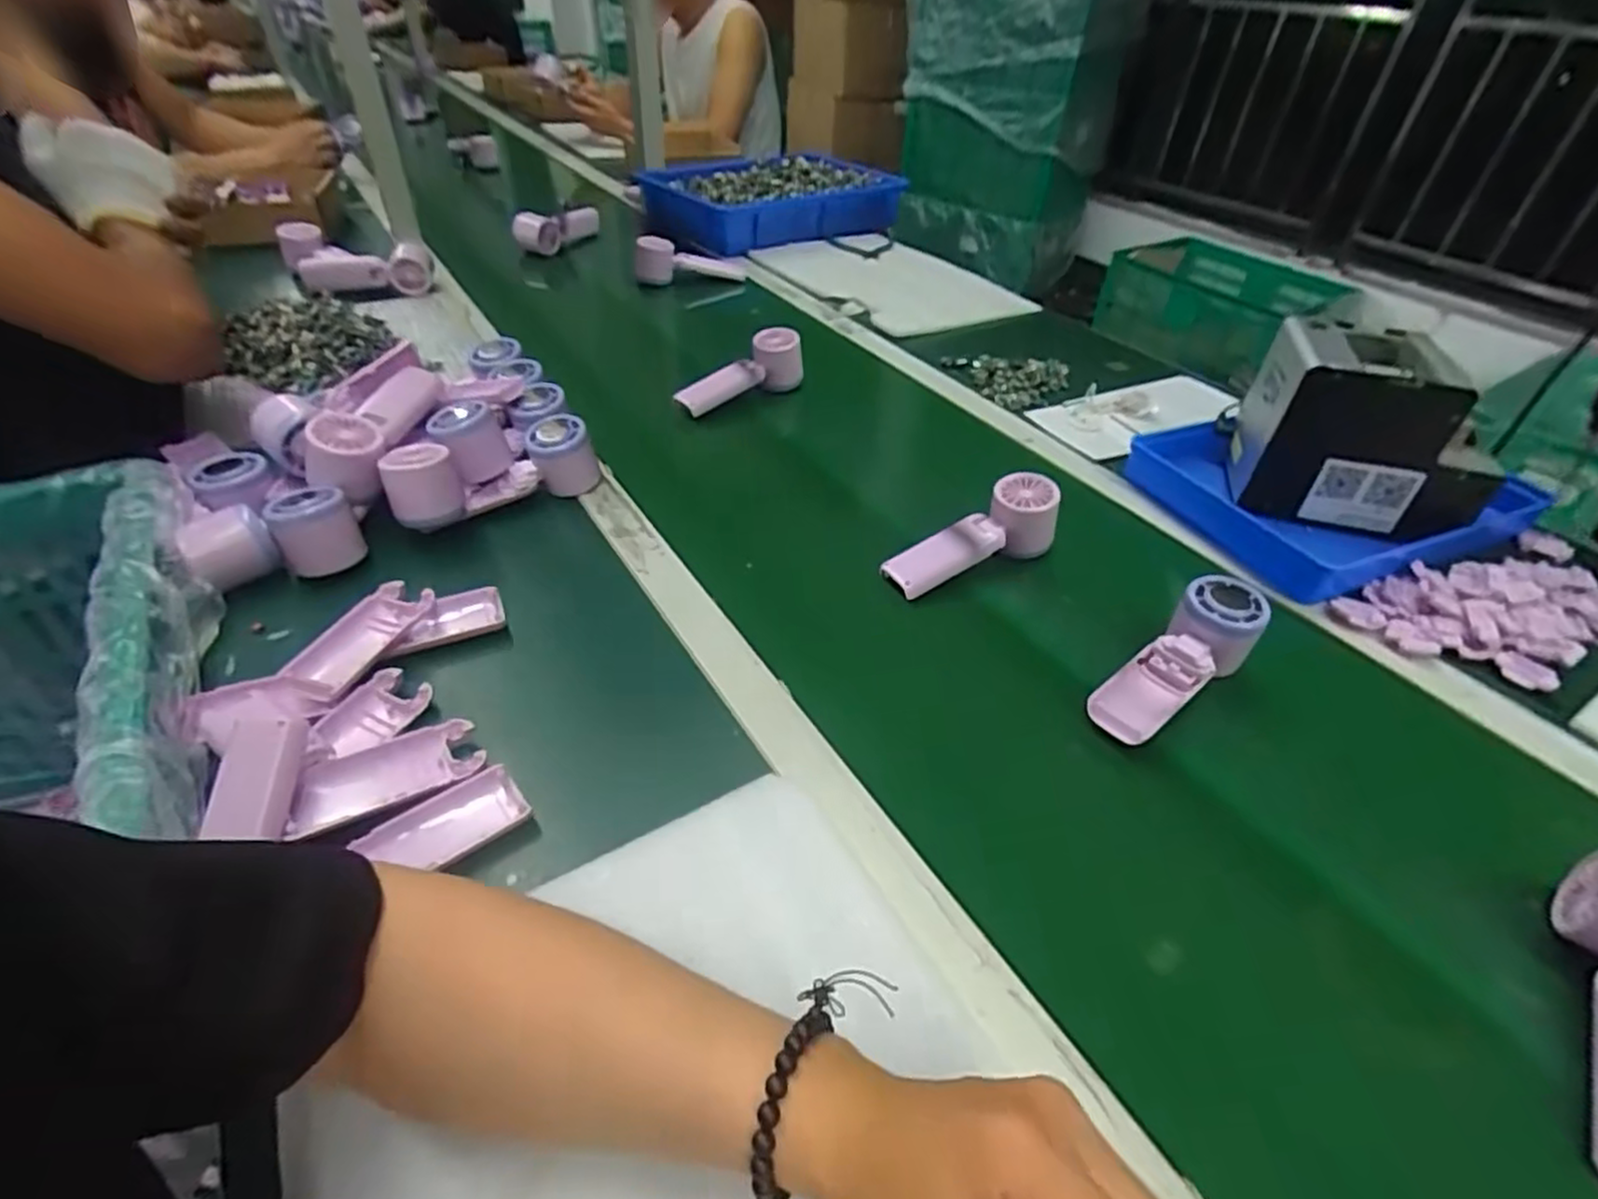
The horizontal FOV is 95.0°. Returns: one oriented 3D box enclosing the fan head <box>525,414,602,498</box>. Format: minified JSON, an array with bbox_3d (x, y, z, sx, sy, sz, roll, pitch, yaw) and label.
[{"bbox_3d":[-0.218,-0.134,0.676,0.059,0.060,0.050,-8,43,-14],"label":"fan head"}]

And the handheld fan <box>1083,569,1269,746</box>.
[{"bbox_3d":[0.266,0.049,0.521,0.162,0.049,0.051,-35,52,-20],"label":"handheld fan"}]

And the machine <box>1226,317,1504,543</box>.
[{"bbox_3d":[0.515,-0.157,0.665,0.182,0.131,0.132,21,44,17],"label":"machine"}]

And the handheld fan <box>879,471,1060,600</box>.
[{"bbox_3d":[0.149,-0.048,0.623,0.161,0.042,0.055,-28,48,-9],"label":"handheld fan"}]

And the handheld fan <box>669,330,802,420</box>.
[{"bbox_3d":[-0.069,-0.263,0.840,0.158,0.069,0.043,-21,48,-26],"label":"handheld fan"}]

